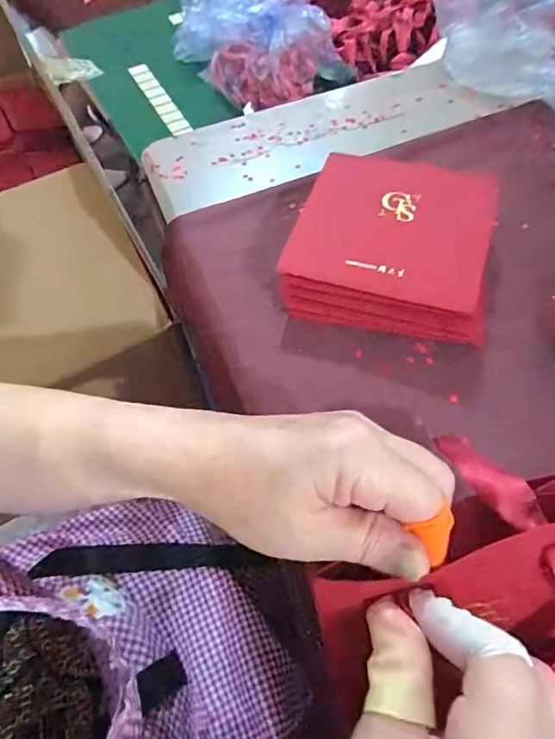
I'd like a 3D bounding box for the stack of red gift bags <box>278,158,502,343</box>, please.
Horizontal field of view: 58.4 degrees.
[{"bbox_3d":[0.088,-0.098,0.389,0.140,0.044,0.150,12,61,12],"label":"stack of red gift bags"}]

